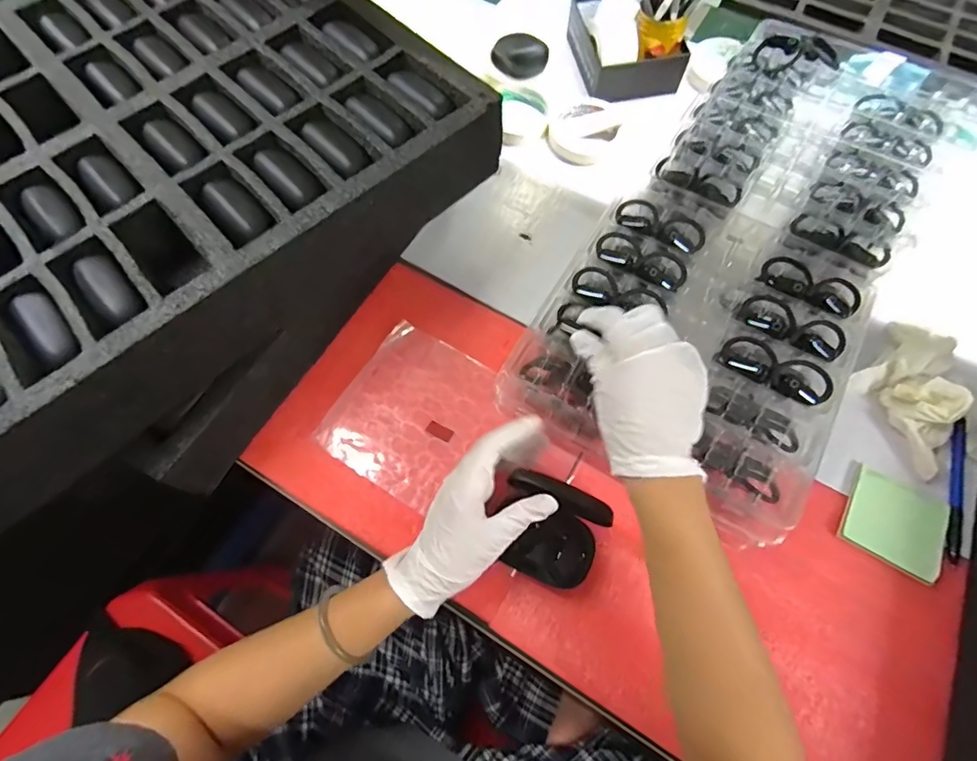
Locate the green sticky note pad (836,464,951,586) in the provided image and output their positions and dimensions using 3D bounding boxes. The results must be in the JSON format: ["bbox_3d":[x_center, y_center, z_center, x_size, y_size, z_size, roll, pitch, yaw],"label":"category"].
[{"bbox_3d":[0.356,0.123,0.424,0.077,0.007,0.077,29,70,12],"label":"green sticky note pad"}]

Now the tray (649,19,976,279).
[{"bbox_3d":[0.347,-0.246,0.506,0.258,0.050,0.266,31,70,13],"label":"tray"}]

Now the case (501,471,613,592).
[{"bbox_3d":[0.049,0.123,0.402,0.083,0.061,0.073,24,67,11],"label":"case"}]

